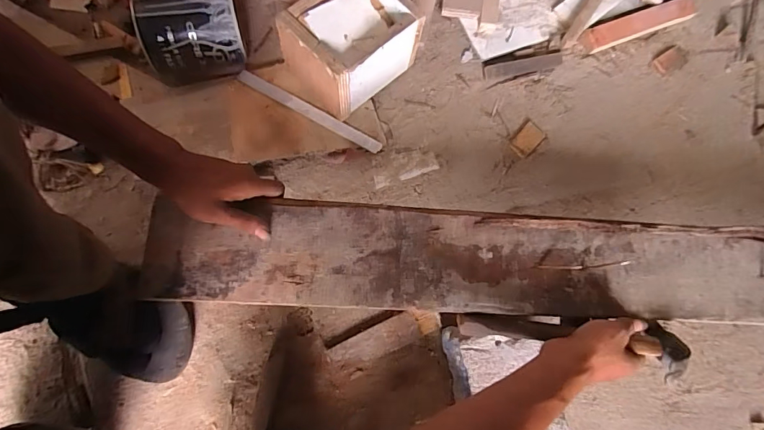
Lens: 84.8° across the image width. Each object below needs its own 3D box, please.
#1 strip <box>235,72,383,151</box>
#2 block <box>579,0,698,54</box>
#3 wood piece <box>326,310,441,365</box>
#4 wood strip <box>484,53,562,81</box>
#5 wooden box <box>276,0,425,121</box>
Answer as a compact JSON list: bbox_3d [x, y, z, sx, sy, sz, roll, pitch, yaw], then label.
[{"bbox_3d":[-0.107,-0.153,0.615,0.236,0.007,0.018,29,78,6],"label":"strip"},{"bbox_3d":[0.411,-0.304,0.670,0.210,0.018,0.035,-21,78,-6],"label":"block"},{"bbox_3d":[0.005,0.163,0.556,0.148,0.012,0.041,-24,78,-6],"label":"wood piece"},{"bbox_3d":[0.218,-0.229,0.647,0.120,0.005,0.022,-10,103,-1],"label":"wood strip"},{"bbox_3d":[-0.044,-0.241,0.597,0.173,0.118,0.126,-40,80,-9],"label":"wooden box"}]

